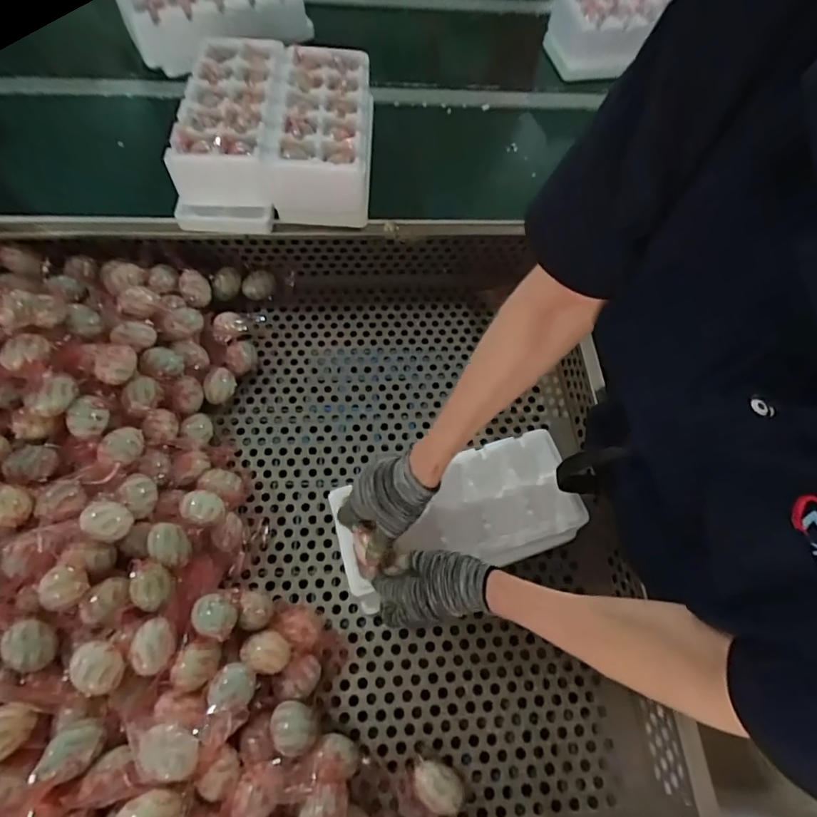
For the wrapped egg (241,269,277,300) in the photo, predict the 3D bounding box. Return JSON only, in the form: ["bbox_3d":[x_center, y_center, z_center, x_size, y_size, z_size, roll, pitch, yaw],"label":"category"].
[{"bbox_3d":[-0.261,-0.215,0.853,0.056,0.058,0.053,2,63,-3],"label":"wrapped egg"}]

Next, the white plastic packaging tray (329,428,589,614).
[{"bbox_3d":[0.063,0.132,0.614,0.303,0.032,0.146,-19,66,-7],"label":"white plastic packaging tray"}]

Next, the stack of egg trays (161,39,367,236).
[{"bbox_3d":[-0.204,-0.427,0.760,0.273,0.128,0.307,-1,64,-4],"label":"stack of egg trays"}]

